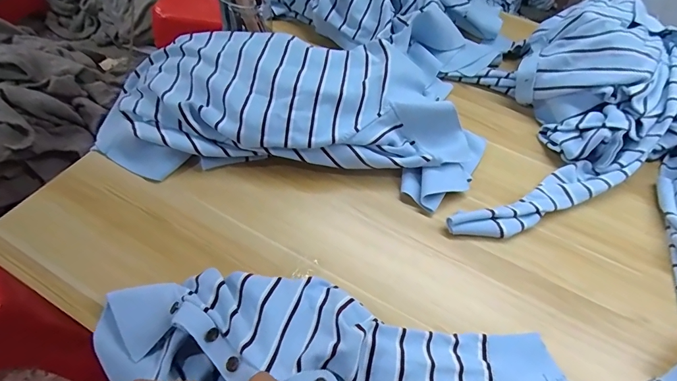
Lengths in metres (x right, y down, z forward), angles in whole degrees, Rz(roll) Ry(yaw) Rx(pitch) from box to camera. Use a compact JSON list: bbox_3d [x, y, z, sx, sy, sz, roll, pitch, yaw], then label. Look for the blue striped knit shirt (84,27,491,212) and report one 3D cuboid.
[{"bbox_3d":[-0.067,-0.128,0.585,0.569,0.087,0.246,7,54,0],"label":"blue striped knit shirt"}]

